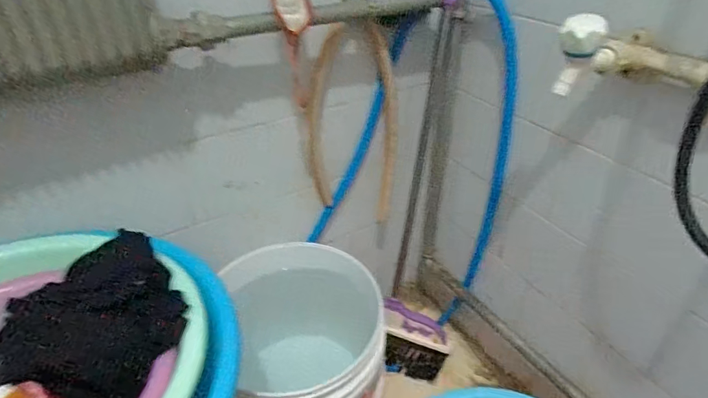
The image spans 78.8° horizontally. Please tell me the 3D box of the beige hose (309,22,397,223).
[{"bbox_3d":[0.003,-0.113,0.791,0.180,0.388,0.032,-13,34,-24],"label":"beige hose"}]

